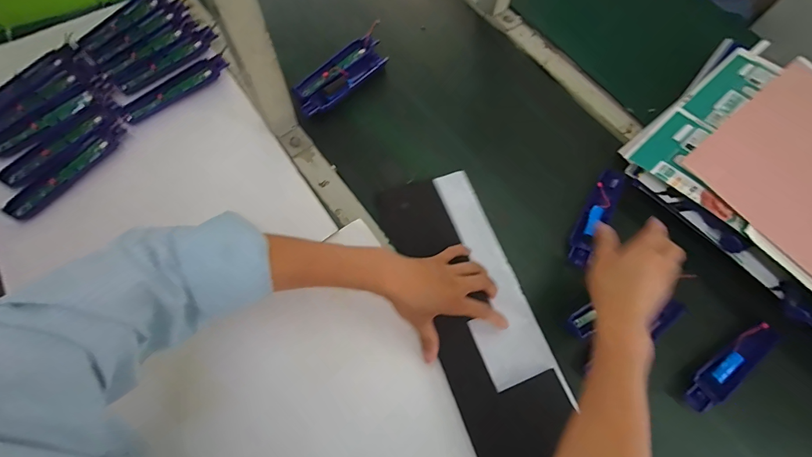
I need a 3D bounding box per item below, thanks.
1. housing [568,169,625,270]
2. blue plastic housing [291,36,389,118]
[{"bbox_3d":[0.275,-0.020,0.544,0.036,0.016,0.171,33,71,11],"label":"housing"},{"bbox_3d":[-0.106,-0.249,0.603,0.072,0.015,0.177,36,71,12],"label":"blue plastic housing"}]

